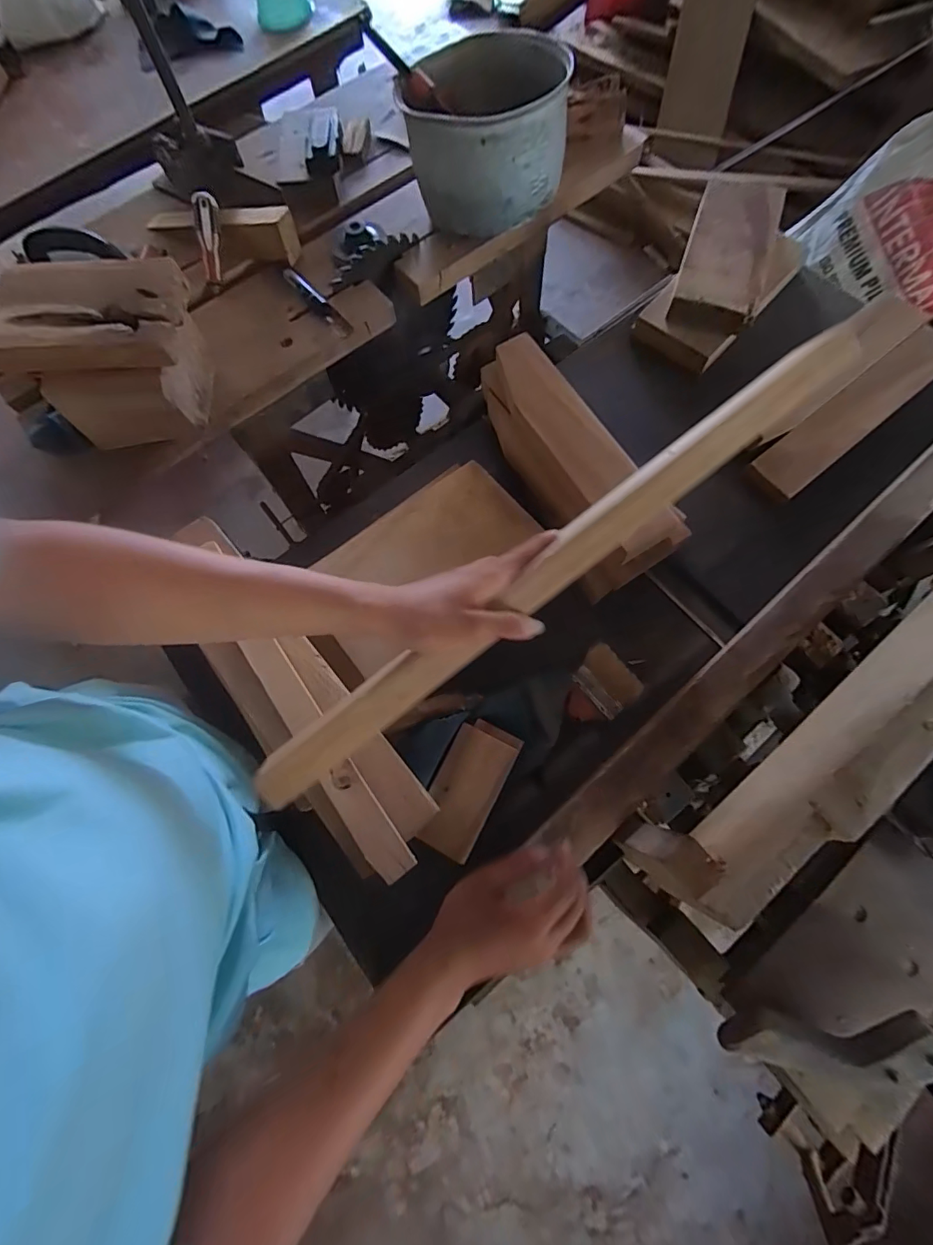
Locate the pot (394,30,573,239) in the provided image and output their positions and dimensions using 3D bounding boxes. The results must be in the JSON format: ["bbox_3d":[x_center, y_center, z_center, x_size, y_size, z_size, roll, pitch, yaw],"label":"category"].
[{"bbox_3d":[0.027,-0.675,0.691,0.200,0.142,0.208,-1,71,2],"label":"pot"}]

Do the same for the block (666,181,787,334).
[{"bbox_3d":[0.389,-0.554,0.733,0.118,0.041,0.278,19,73,8],"label":"block"}]

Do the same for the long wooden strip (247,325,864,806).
[{"bbox_3d":[0.086,-0.055,0.403,0.605,0.021,0.040,-37,73,-4],"label":"long wooden strip"}]

